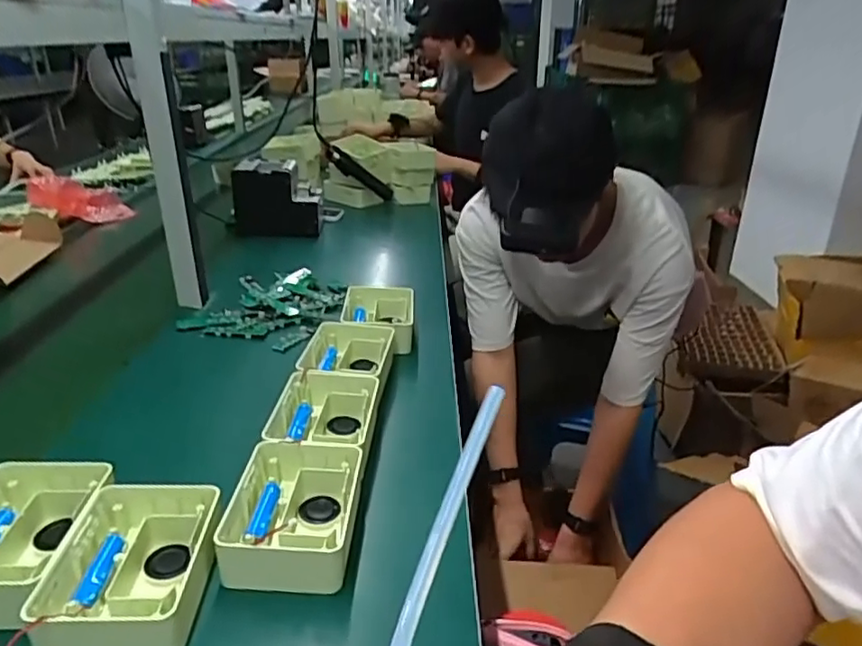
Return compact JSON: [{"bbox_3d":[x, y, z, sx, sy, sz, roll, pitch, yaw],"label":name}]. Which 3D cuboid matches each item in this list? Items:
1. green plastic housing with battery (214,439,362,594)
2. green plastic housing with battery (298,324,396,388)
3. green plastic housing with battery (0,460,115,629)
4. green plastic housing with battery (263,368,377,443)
[{"bbox_3d":[-0.123,0.172,0.567,0.103,0.058,0.139,0,25,0],"label":"green plastic housing with battery"},{"bbox_3d":[-0.111,0.049,0.829,0.122,0.048,0.151,0,25,-1],"label":"green plastic housing with battery"},{"bbox_3d":[-0.346,0.179,0.517,0.112,0.045,0.158,1,24,-5],"label":"green plastic housing with battery"},{"bbox_3d":[-0.120,0.107,0.700,0.112,0.044,0.145,5,24,3],"label":"green plastic housing with battery"}]

